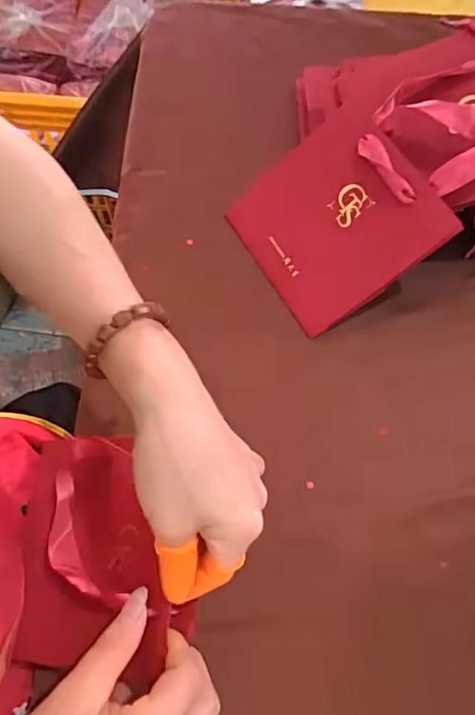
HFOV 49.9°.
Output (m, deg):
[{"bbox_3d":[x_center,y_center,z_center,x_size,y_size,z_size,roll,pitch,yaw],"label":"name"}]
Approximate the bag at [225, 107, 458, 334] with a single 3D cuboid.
[{"bbox_3d":[0.075,-0.110,0.407,0.136,0.011,0.137,-38,75,21],"label":"bag"}]

